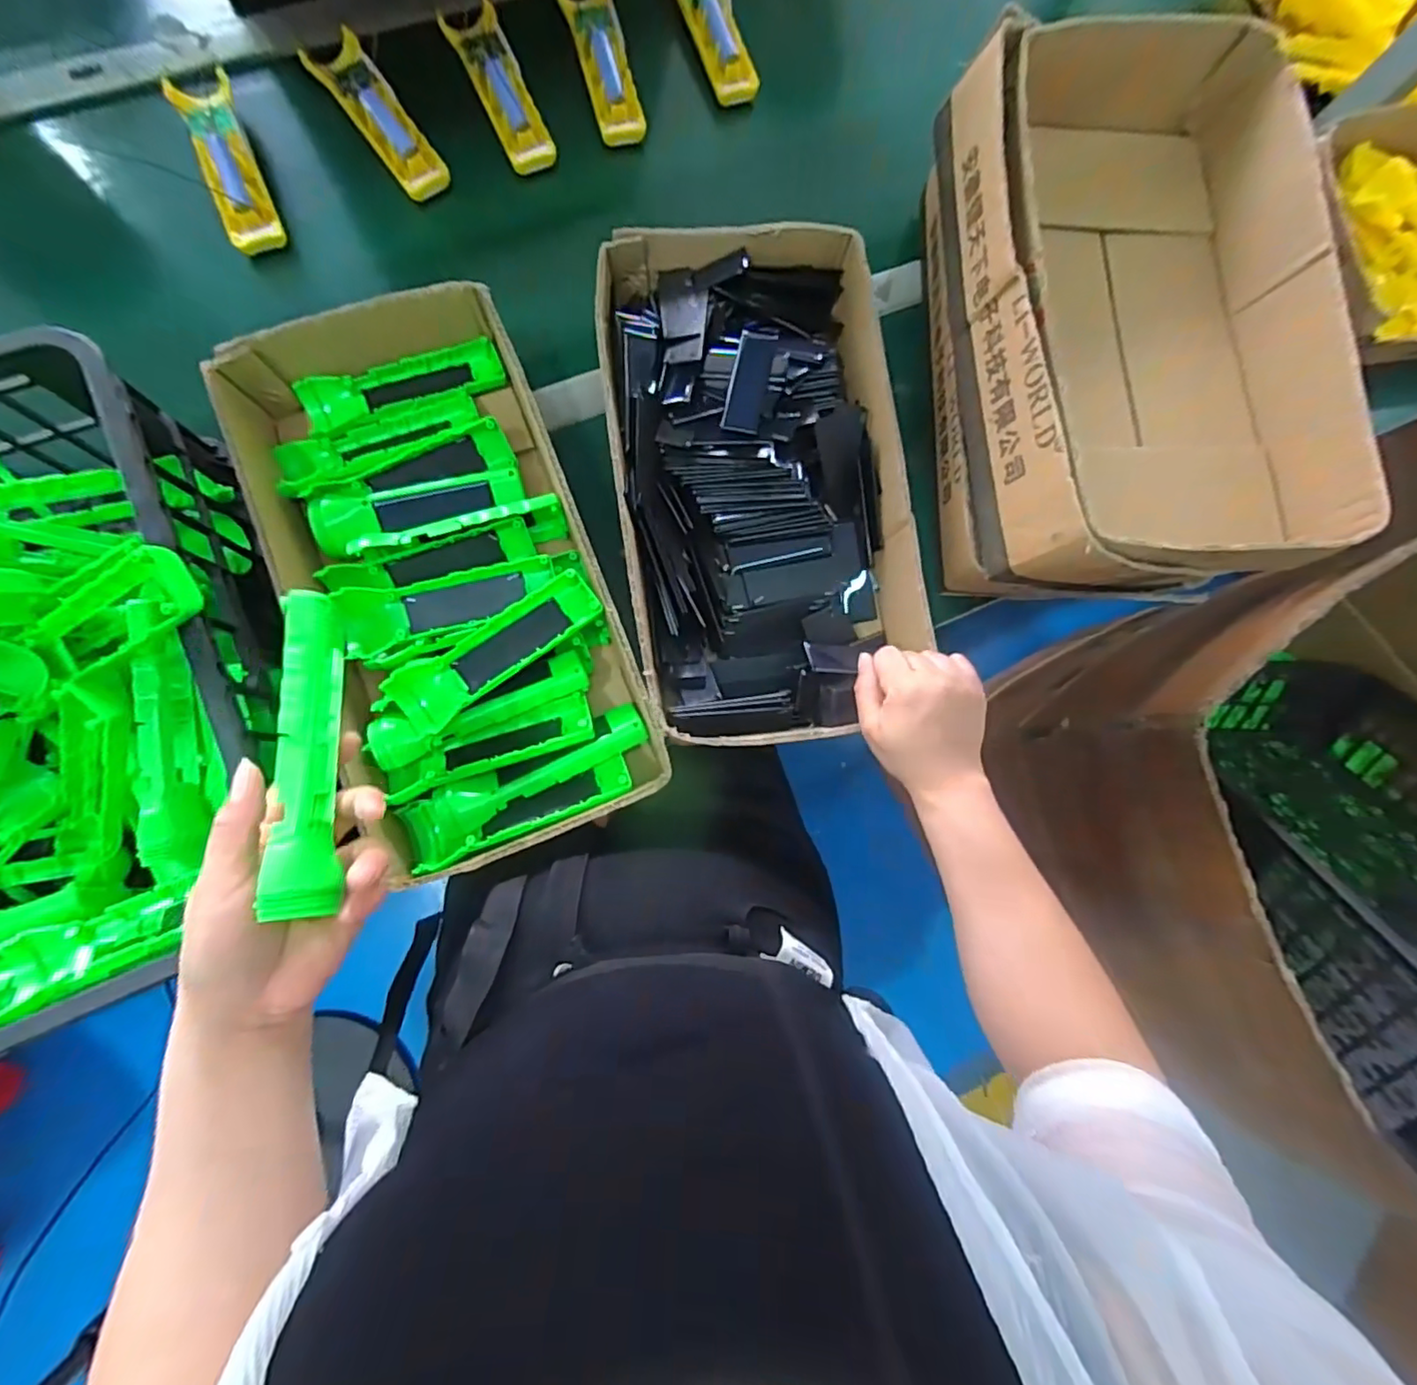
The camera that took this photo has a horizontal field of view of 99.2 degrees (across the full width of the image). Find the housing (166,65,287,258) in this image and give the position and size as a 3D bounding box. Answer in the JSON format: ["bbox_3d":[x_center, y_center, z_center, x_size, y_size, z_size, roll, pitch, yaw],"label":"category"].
[{"bbox_3d":[-0.418,-0.462,0.523,0.046,0.030,0.146,-19,97,-7],"label":"housing"}]

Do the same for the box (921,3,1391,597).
[{"bbox_3d":[0.324,-0.290,0.485,0.253,0.128,0.410,-4,83,-6],"label":"box"}]

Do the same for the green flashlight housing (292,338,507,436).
[{"bbox_3d":[-0.254,-0.255,0.509,0.161,0.031,0.050,-22,85,-8],"label":"green flashlight housing"}]

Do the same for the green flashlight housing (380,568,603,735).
[{"bbox_3d":[-0.158,-0.032,0.456,0.161,0.023,0.047,-35,87,-9],"label":"green flashlight housing"}]

